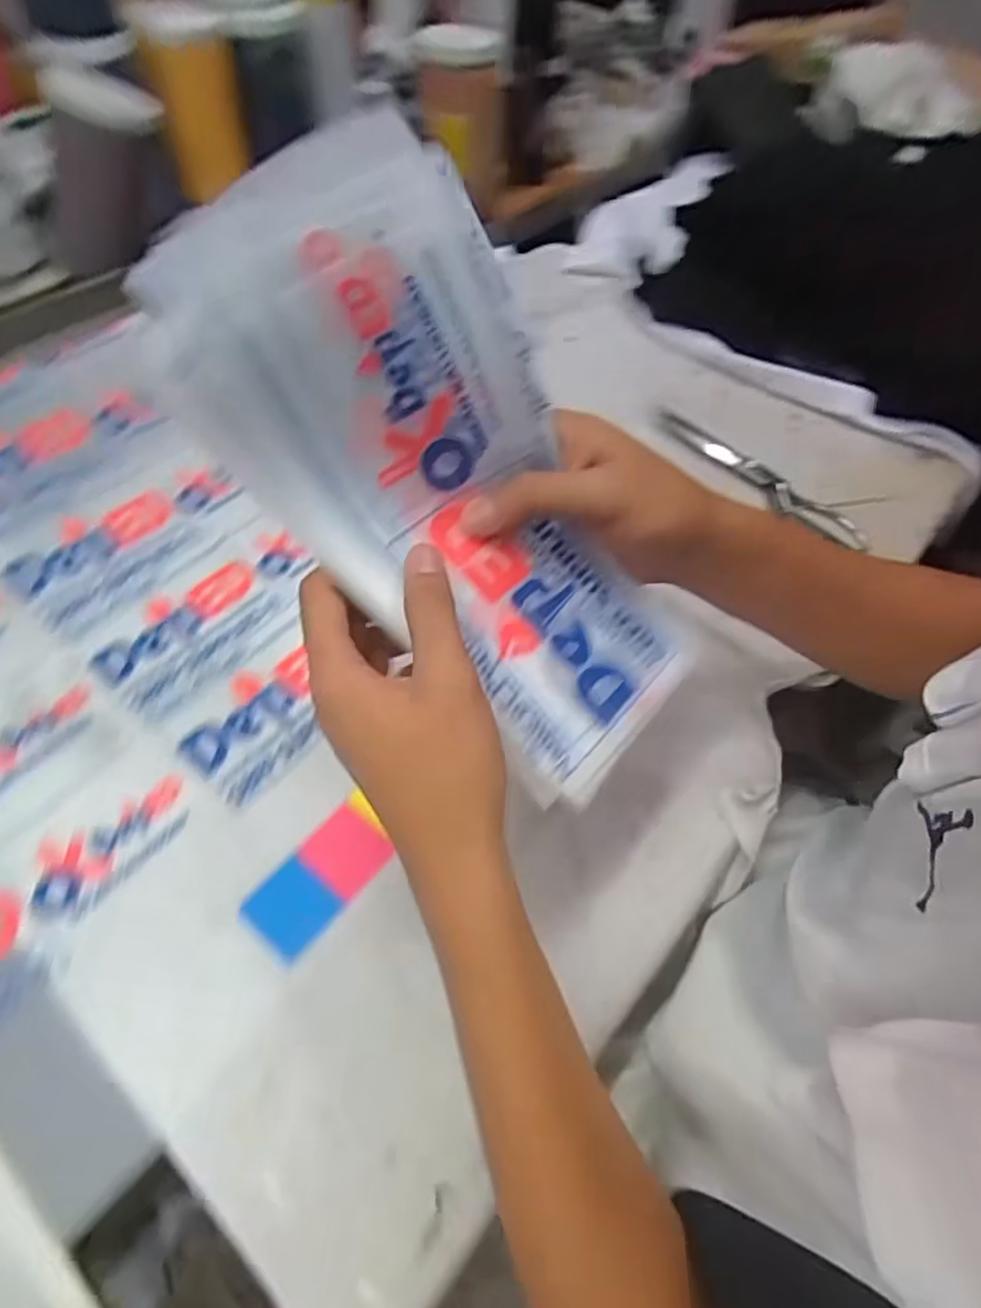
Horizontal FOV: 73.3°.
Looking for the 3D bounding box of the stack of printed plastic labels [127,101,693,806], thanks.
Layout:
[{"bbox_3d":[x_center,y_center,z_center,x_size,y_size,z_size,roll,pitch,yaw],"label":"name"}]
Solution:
[{"bbox_3d":[-0.011,-0.069,0.288,0.127,0.056,0.274,-46,111,-28],"label":"stack of printed plastic labels"}]

